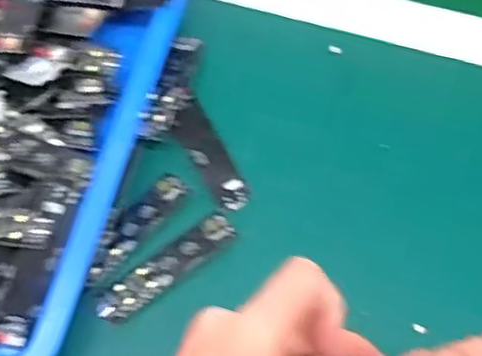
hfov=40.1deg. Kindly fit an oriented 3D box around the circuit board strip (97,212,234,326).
[{"bbox_3d":[-0.044,0.052,0.391,0.091,0.009,0.022,-36,62,-14],"label":"circuit board strip"}]

